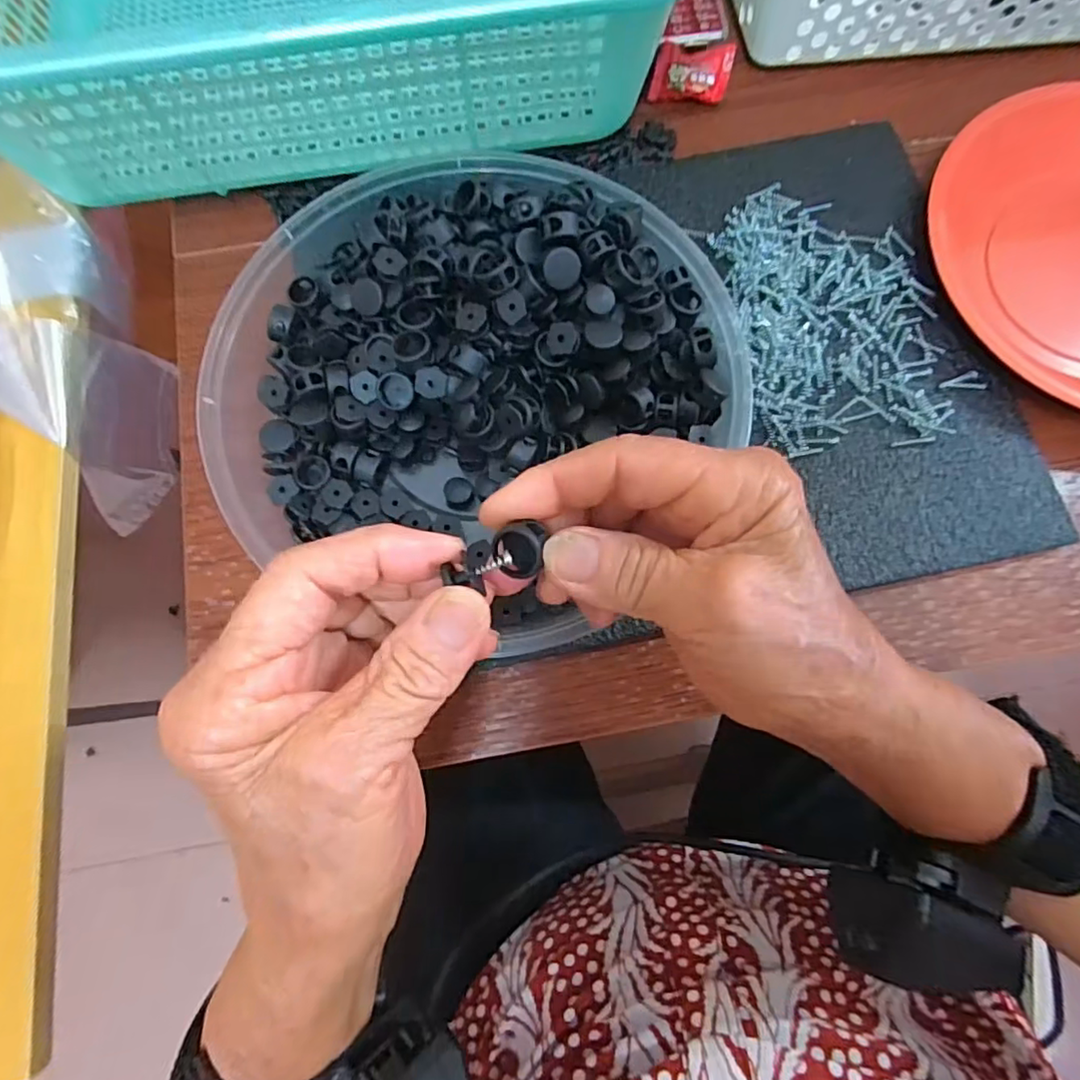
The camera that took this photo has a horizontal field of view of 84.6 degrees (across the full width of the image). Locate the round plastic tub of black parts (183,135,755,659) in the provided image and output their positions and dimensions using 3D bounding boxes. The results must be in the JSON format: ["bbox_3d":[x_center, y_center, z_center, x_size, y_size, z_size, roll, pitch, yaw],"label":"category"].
[{"bbox_3d":[-0.027,-0.075,0.269,0.226,0.047,0.204,21,79,5],"label":"round plastic tub of black parts"}]

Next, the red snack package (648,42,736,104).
[{"bbox_3d":[0.088,-0.269,0.341,0.045,0.011,0.024,2,83,-2],"label":"red snack package"}]

